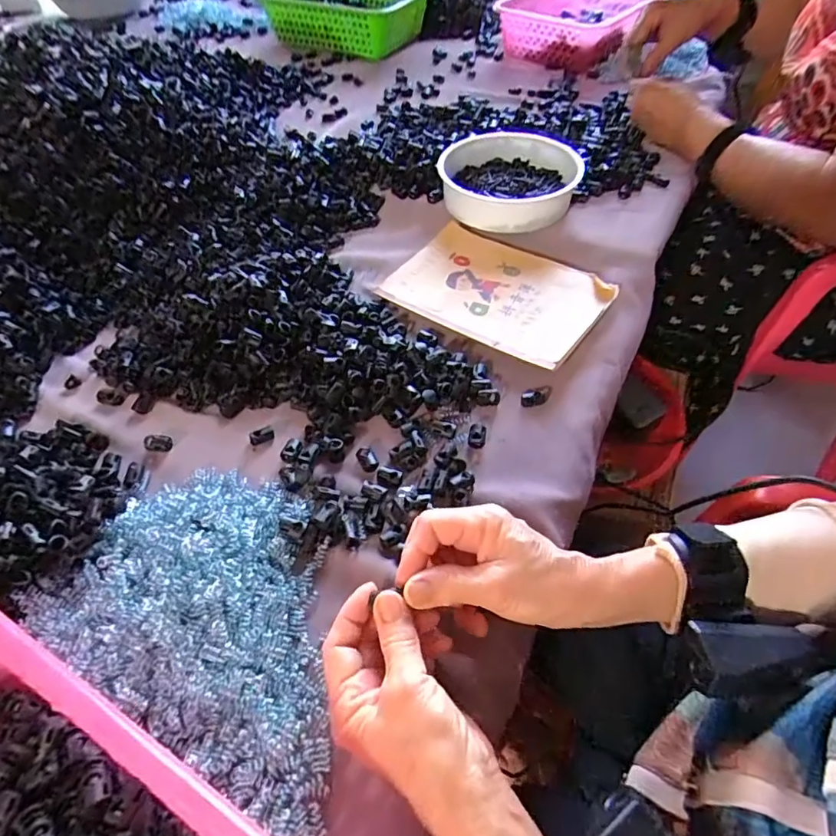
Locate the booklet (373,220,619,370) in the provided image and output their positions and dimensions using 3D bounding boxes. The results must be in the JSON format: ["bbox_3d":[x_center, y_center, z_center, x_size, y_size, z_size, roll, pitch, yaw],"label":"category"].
[{"bbox_3d":[0.082,-0.134,0.526,0.205,0.012,0.148,29,58,22],"label":"booklet"}]

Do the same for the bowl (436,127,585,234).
[{"bbox_3d":[0.108,-0.289,0.609,0.158,0.046,0.171,-1,52,1],"label":"bowl"}]

